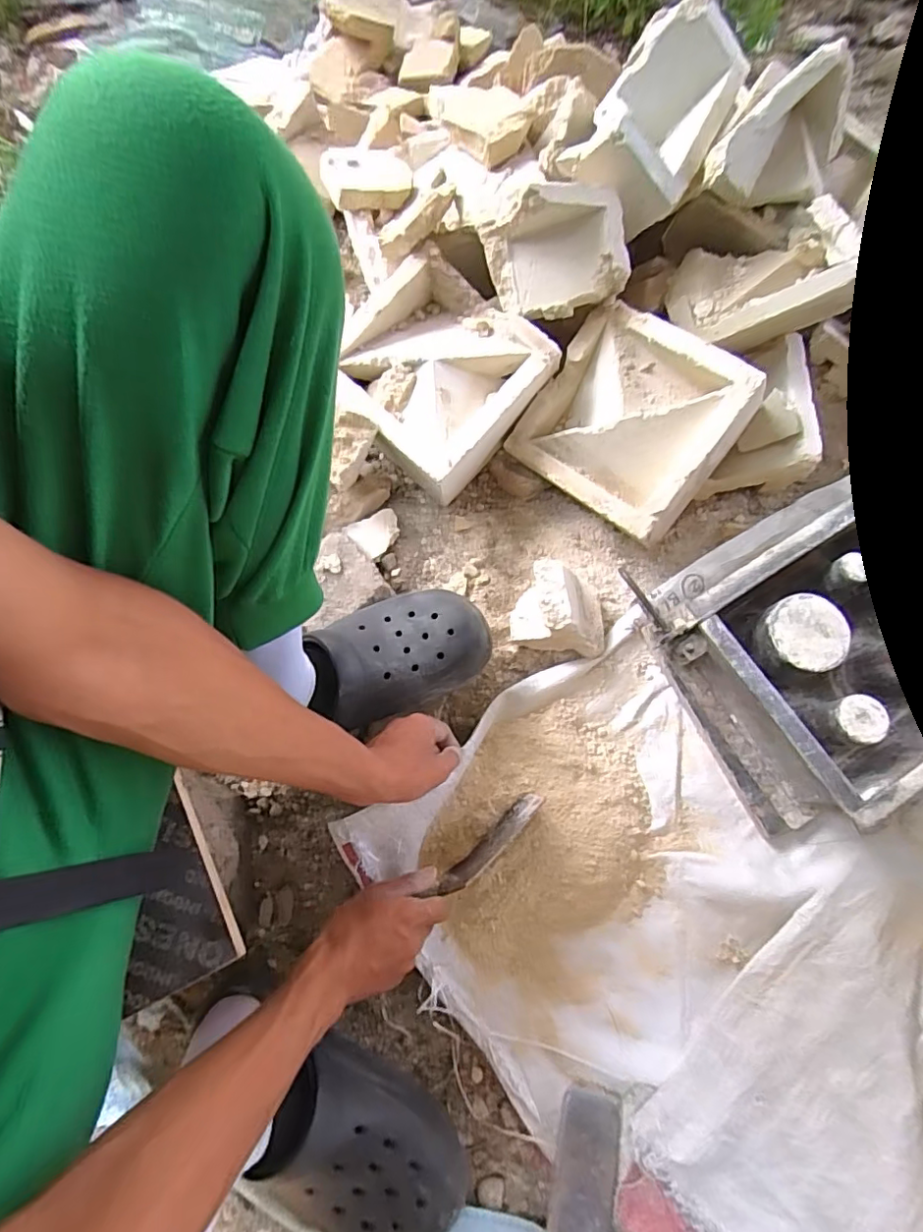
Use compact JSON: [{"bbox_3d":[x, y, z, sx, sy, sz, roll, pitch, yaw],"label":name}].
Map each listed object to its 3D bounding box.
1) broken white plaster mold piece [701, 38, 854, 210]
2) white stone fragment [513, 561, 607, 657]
[{"bbox_3d":[0.335,-0.500,0.587,0.110,0.087,0.146,29,77,6],"label":"broken white plaster mold piece"},{"bbox_3d":[0.107,-0.007,0.604,0.101,0.076,0.082,9,74,3],"label":"white stone fragment"}]

